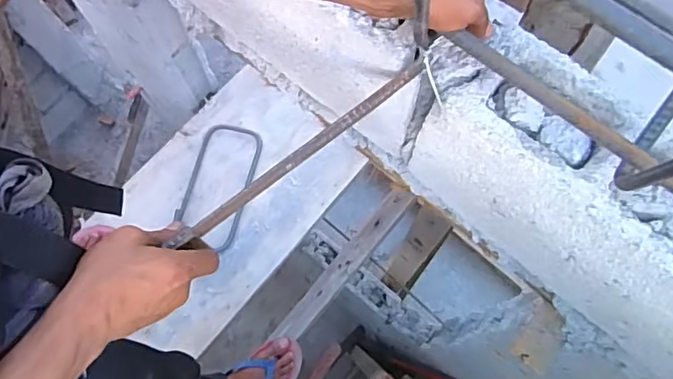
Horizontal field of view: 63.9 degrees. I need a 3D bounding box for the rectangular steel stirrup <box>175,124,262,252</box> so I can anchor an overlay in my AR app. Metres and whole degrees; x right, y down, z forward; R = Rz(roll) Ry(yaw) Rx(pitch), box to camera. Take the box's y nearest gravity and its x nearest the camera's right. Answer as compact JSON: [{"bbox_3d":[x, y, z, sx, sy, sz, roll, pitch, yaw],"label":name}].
[{"bbox_3d":[-0.268,-0.013,1.239,0.147,0.013,0.294,15,73,6],"label":"rectangular steel stirrup"}]

